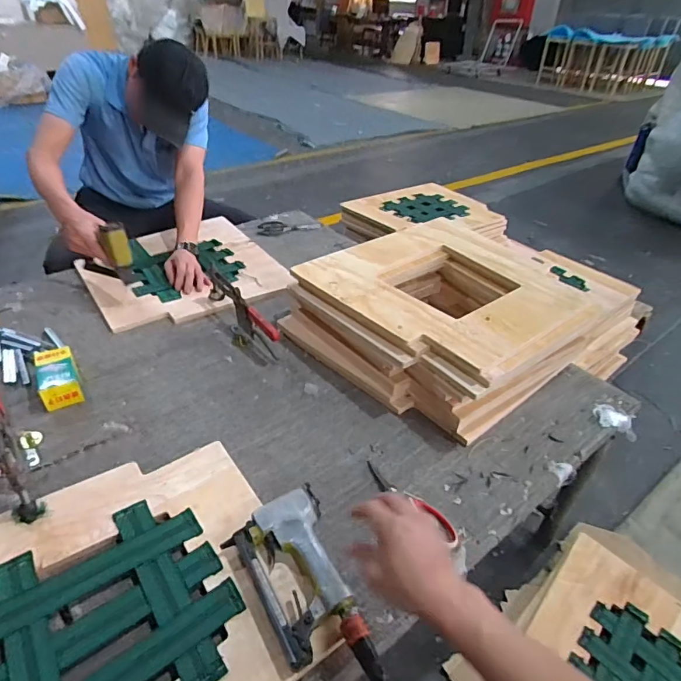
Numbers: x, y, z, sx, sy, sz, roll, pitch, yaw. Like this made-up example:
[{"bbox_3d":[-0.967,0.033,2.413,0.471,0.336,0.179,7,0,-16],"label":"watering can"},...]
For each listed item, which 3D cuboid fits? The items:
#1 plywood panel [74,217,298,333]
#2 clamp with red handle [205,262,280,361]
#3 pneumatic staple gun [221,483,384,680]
[{"bbox_3d":[-0.435,-0.198,1.261,0.464,0.025,0.469,-24,47,-29],"label":"plywood panel"},{"bbox_3d":[-0.225,-0.063,1.045,0.024,0.110,0.291,-24,45,-31],"label":"clamp with red handle"},{"bbox_3d":[-0.046,0.314,0.578,0.130,0.050,0.251,-17,40,-24],"label":"pneumatic staple gun"}]

